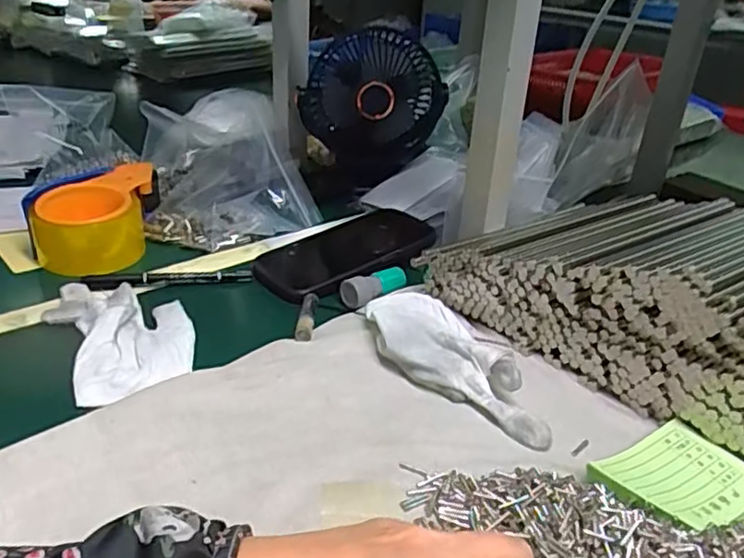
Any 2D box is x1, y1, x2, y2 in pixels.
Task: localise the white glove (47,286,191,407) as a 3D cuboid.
[{"bbox_3d":[-0.182,0.037,0.468,0.091,0.014,0.145,-16,34,-31],"label":"white glove"}]

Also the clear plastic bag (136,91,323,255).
[{"bbox_3d":[-0.156,-0.128,0.688,0.171,0.093,0.209,-5,30,-15],"label":"clear plastic bag"}]

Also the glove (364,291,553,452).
[{"bbox_3d":[0.052,0.057,0.449,0.072,0.028,0.163,-7,31,-18],"label":"glove"}]

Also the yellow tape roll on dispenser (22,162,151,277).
[{"bbox_3d":[-0.267,-0.055,0.610,0.093,0.079,0.102,1,29,-4],"label":"yellow tape roll on dispenser"}]

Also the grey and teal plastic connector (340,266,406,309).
[{"bbox_3d":[0.002,0.004,0.548,0.060,0.021,0.025,-22,38,-38],"label":"grey and teal plastic connector"}]

